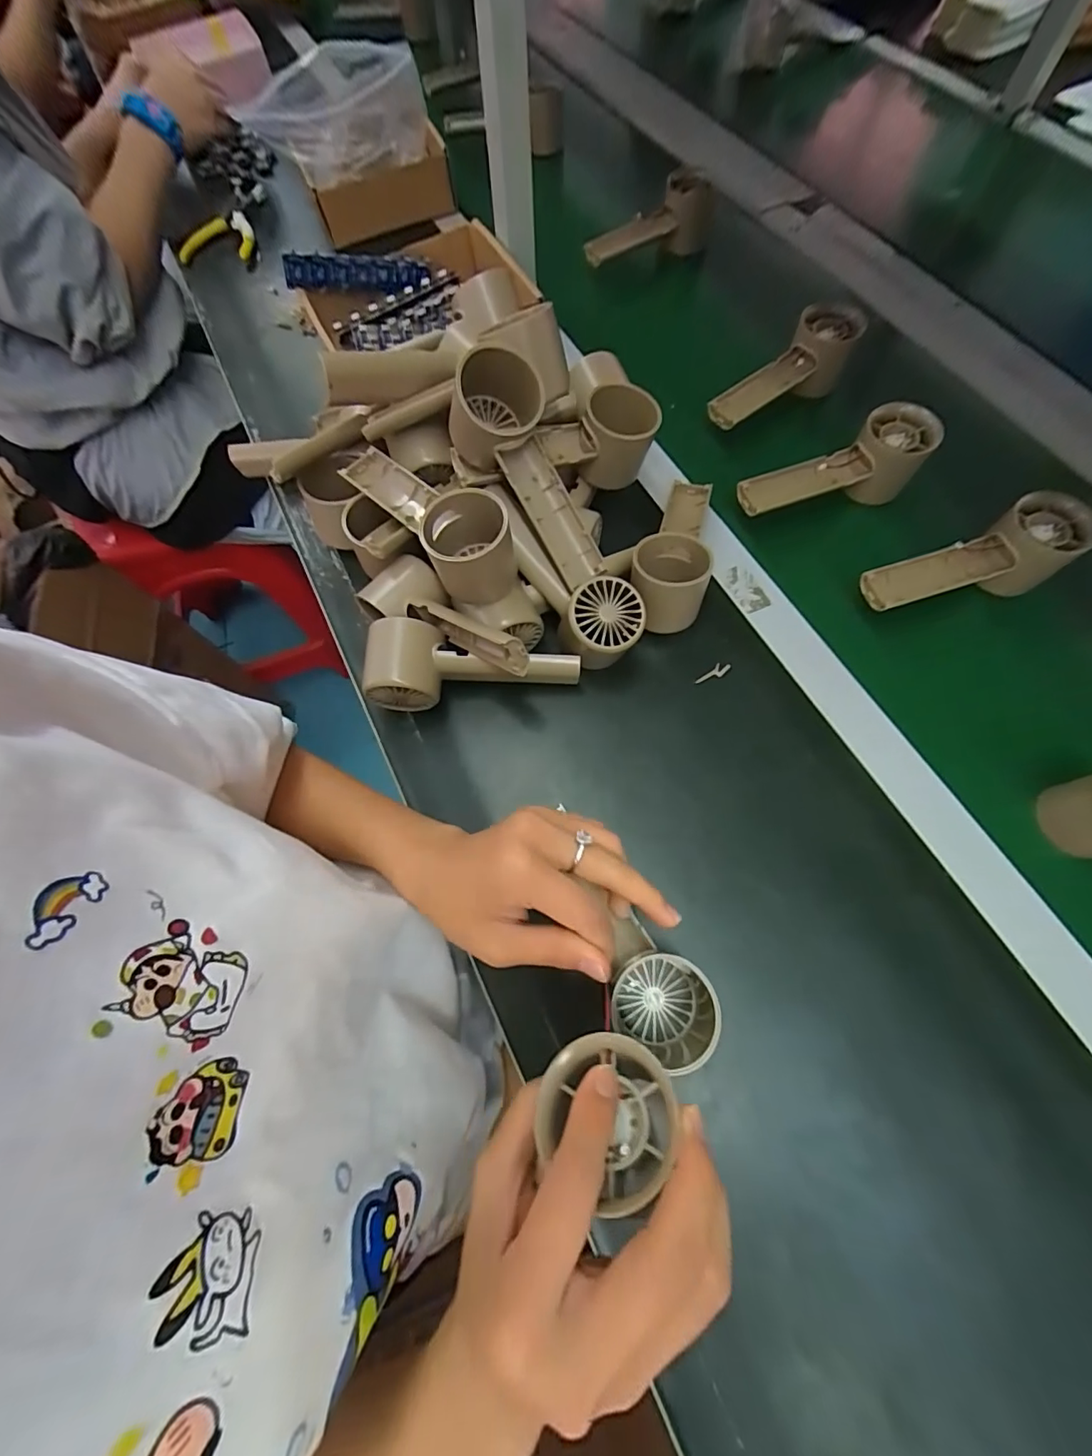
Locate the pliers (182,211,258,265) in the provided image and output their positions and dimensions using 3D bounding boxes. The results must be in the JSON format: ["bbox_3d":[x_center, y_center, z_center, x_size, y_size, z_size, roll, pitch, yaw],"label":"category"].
[{"bbox_3d":[-0.407,-0.597,0.625,0.093,0.013,0.094,-19,69,-5],"label":"pliers"}]

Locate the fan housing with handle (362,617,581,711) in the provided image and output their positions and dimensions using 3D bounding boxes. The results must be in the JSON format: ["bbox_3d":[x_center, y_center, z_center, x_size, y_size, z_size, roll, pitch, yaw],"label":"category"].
[{"bbox_3d":[-0.053,-0.041,0.375,0.155,0.048,0.047,0,70,4],"label":"fan housing with handle"}]

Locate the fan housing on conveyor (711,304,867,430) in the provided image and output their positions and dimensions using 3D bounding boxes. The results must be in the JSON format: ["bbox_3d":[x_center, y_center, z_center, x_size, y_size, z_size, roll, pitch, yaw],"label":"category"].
[{"bbox_3d":[0.225,-0.329,0.471,0.160,0.047,0.051,-40,72,-10],"label":"fan housing on conveyor"}]

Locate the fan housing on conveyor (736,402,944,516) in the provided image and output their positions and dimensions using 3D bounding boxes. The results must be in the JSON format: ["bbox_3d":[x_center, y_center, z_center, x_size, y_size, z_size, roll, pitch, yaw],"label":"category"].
[{"bbox_3d":[0.239,-0.213,0.421,0.151,0.051,0.051,-22,70,-4],"label":"fan housing on conveyor"}]

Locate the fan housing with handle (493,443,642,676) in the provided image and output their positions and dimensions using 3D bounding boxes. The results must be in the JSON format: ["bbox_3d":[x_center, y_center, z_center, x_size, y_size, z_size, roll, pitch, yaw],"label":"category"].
[{"bbox_3d":[0.018,-0.124,0.370,0.057,0.053,0.161,-24,91,-7],"label":"fan housing with handle"}]

